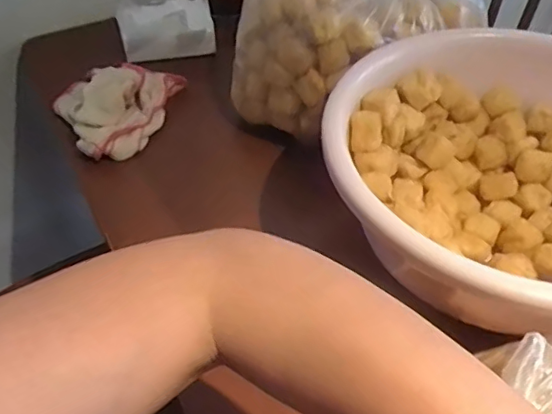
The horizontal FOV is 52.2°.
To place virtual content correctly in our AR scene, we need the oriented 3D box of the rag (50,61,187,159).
[{"bbox_3d":[-0.172,-0.126,0.657,0.152,0.048,0.130,-25,51,-21],"label":"rag"}]

